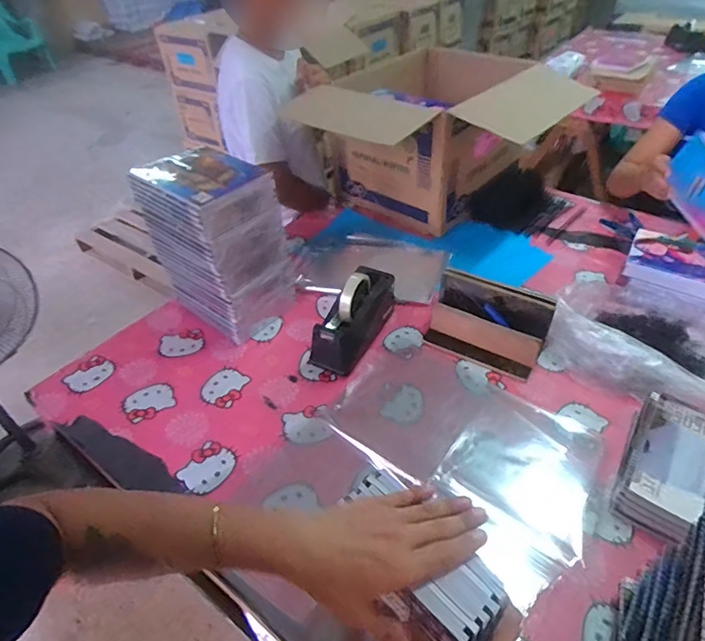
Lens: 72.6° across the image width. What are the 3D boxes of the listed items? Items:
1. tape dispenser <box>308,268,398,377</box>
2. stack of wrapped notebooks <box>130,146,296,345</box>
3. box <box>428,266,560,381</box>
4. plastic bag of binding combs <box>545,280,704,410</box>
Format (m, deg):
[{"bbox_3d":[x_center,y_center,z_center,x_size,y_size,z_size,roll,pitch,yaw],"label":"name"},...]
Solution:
[{"bbox_3d":[-0.001,-0.009,0.854,0.082,0.113,0.209,21,47,23],"label":"tape dispenser"},{"bbox_3d":[-0.252,-0.144,0.877,0.236,0.282,0.175,28,50,28],"label":"stack of wrapped notebooks"},{"bbox_3d":[0.232,0.004,0.833,0.197,0.143,0.036,22,28,24],"label":"box"},{"bbox_3d":[0.511,0.039,0.811,0.315,0.080,0.225,31,52,30],"label":"plastic bag of binding combs"}]

